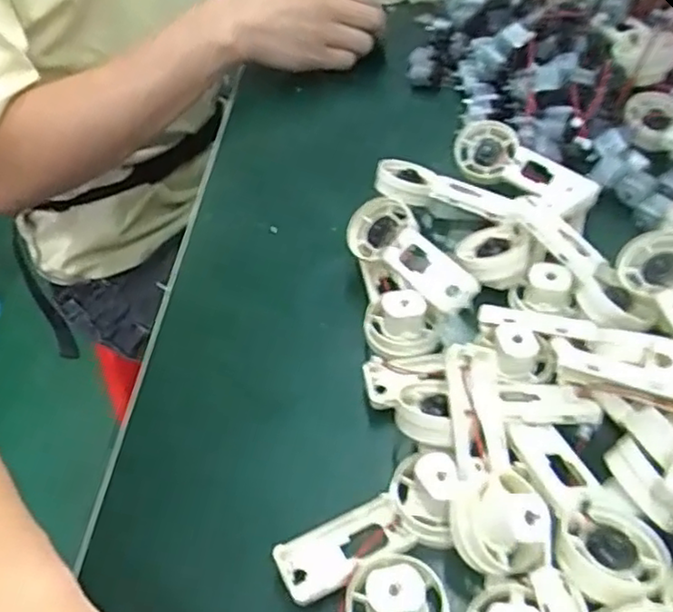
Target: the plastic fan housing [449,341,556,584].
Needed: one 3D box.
[{"bbox_3d":[0.061,0.061,0.281,0.034,0.025,0.090,-6,60,0],"label":"plastic fan housing"}]

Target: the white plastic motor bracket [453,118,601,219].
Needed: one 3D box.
[{"bbox_3d":[0.112,-0.086,0.423,0.040,0.017,0.101,-34,53,-24],"label":"white plastic motor bracket"}]

